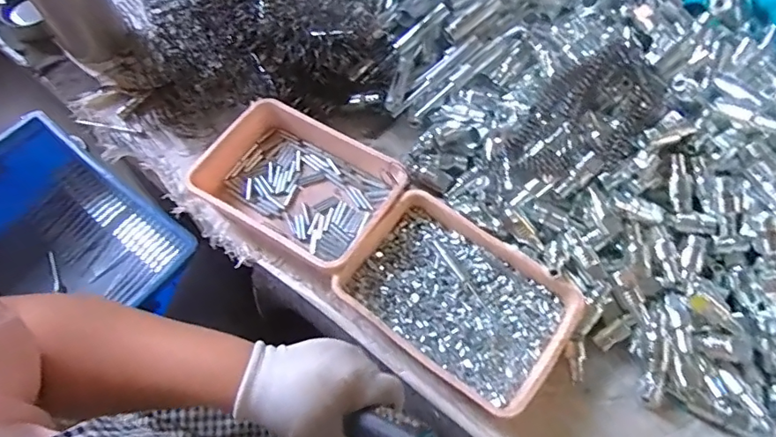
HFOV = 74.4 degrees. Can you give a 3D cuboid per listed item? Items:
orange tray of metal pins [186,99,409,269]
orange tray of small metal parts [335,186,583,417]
[{"bbox_3d":[-0.090,-0.039,0.543,0.198,0.045,0.147,29,68,15],"label":"orange tray of metal pins"},{"bbox_3d":[0.064,0.073,0.480,0.195,0.039,0.135,32,69,16],"label":"orange tray of small metal parts"}]

